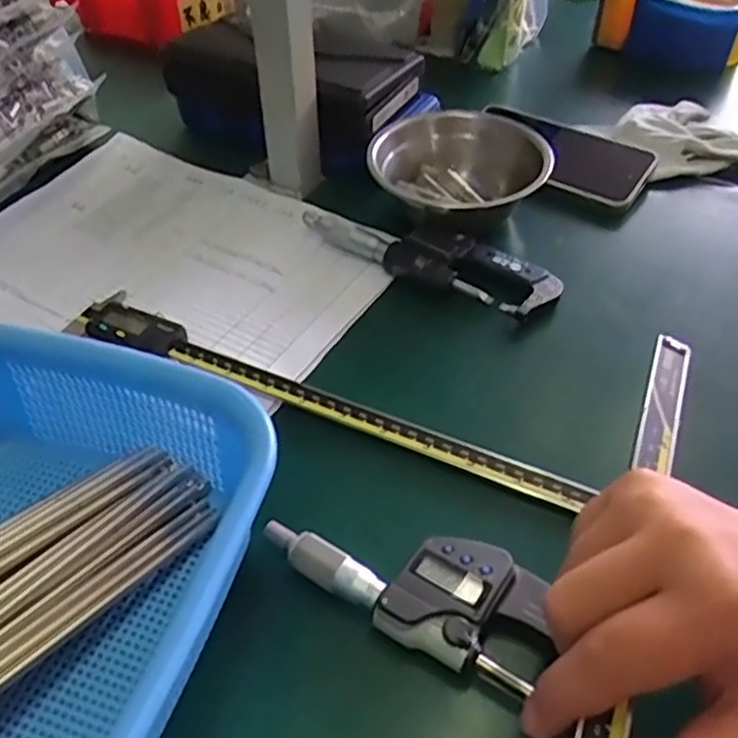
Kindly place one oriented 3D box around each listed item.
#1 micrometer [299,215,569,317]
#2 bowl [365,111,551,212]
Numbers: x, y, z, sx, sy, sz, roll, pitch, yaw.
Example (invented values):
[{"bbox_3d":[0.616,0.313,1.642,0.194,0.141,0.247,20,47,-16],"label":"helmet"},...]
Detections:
[{"bbox_3d":[0.041,-0.078,0.499,0.183,0.029,0.050,24,50,22],"label":"micrometer"},{"bbox_3d":[0.066,-0.145,0.537,0.126,0.062,0.126,0,45,0],"label":"bowl"}]

